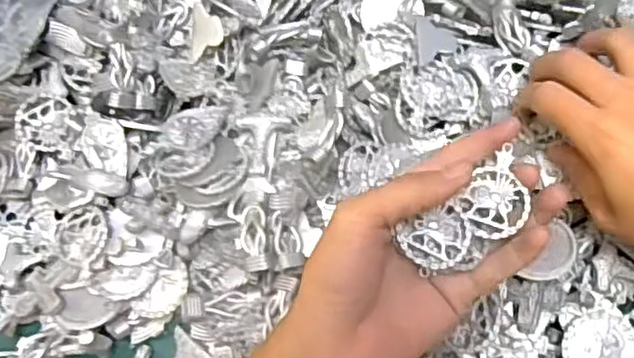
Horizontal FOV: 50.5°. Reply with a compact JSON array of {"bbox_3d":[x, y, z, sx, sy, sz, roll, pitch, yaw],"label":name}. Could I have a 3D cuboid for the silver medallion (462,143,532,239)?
[{"bbox_3d":[0.086,0.006,0.318,0.029,0.006,0.044,14,70,8],"label":"silver medallion"}]

